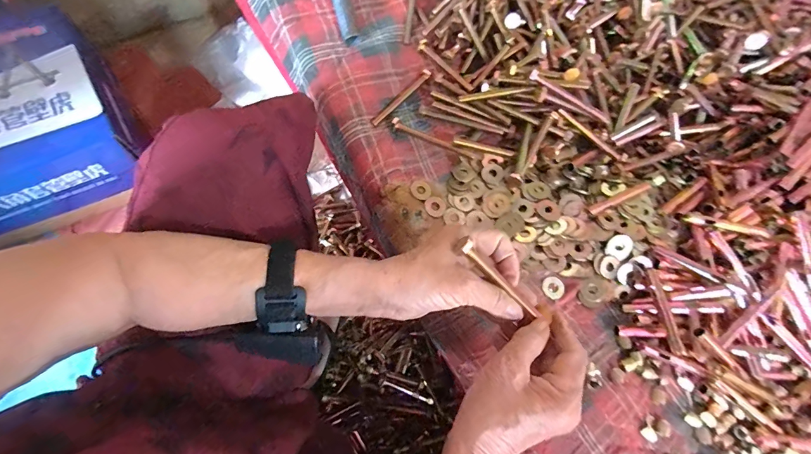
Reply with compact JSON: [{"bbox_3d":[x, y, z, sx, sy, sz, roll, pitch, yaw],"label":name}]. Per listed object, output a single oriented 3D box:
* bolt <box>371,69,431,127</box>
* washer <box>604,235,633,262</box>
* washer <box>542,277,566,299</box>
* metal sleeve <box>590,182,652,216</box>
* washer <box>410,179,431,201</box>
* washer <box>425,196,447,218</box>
[{"bbox_3d":[-0.005,-0.161,0.471,0.009,0.011,0.104,41,76,9],"label":"bolt"},{"bbox_3d":[0.237,0.022,0.417,0.028,0.004,0.028,23,85,3],"label":"washer"},{"bbox_3d":[0.162,0.066,0.411,0.023,0.004,0.024,1,74,-2],"label":"washer"},{"bbox_3d":[0.243,-0.032,0.427,0.080,0.014,0.010,-24,76,-9],"label":"metal sleeve"},{"bbox_3d":[0.017,-0.043,0.432,0.023,0.005,0.024,1,74,-2],"label":"washer"},{"bbox_3d":[0.034,-0.023,0.429,0.025,0.004,0.024,1,74,-2],"label":"washer"}]

